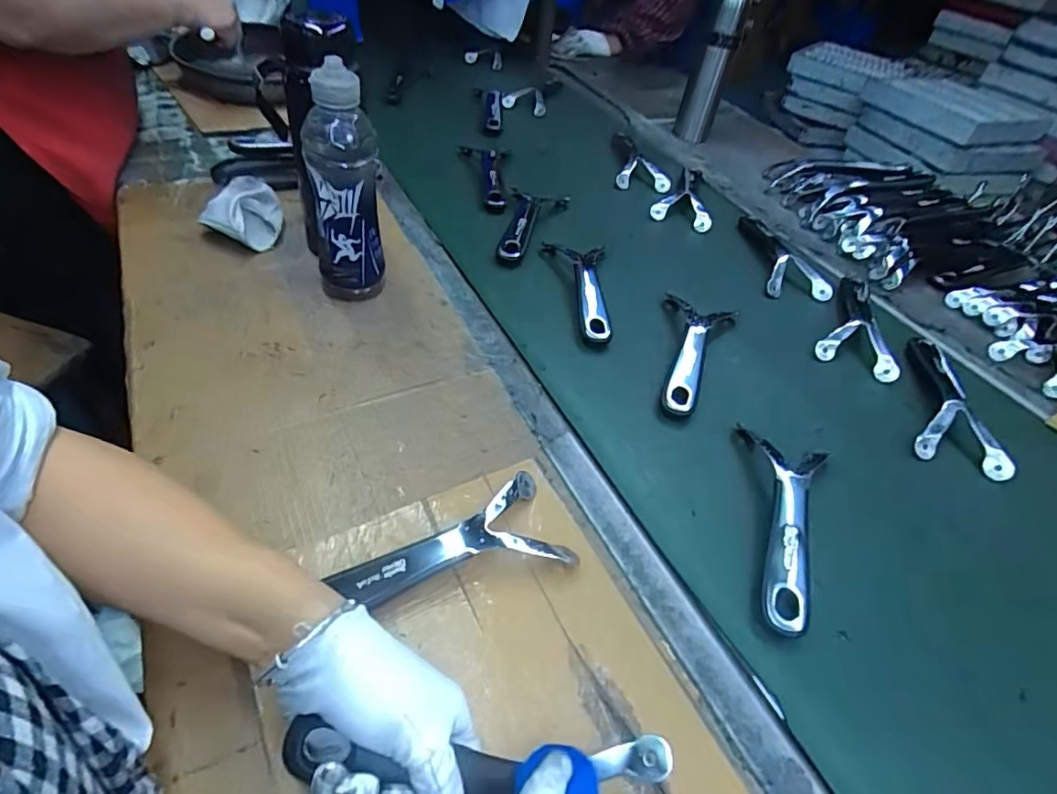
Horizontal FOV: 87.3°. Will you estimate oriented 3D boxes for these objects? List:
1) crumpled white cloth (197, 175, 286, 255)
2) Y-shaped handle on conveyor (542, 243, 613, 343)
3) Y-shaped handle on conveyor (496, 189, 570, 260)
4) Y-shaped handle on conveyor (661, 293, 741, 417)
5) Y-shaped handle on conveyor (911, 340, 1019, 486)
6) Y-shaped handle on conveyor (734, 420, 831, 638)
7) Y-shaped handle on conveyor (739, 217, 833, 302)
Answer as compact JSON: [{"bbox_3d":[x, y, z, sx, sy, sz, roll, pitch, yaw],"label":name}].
[{"bbox_3d":[-0.338,-0.218,0.664,0.082,0.053,0.083,17,47,9],"label":"crumpled white cloth"},{"bbox_3d":[0.056,-0.133,0.643,0.075,0.029,0.175,5,46,-2],"label":"Y-shaped handle on conveyor"},{"bbox_3d":[-0.001,-0.234,0.738,0.078,0.025,0.177,13,46,5],"label":"Y-shaped handle on conveyor"},{"bbox_3d":[0.174,-0.054,0.590,0.075,0.028,0.194,19,47,10],"label":"Y-shaped handle on conveyor"},{"bbox_3d":[0.454,0.001,0.589,0.087,0.018,0.204,21,47,13],"label":"Y-shaped handle on conveyor"},{"bbox_3d":[0.203,0.100,0.453,0.066,0.023,0.184,18,47,10],"label":"Y-shaped handle on conveyor"},{"bbox_3d":[0.353,-0.191,0.759,0.094,0.024,0.170,6,46,-2],"label":"Y-shaped handle on conveyor"}]

